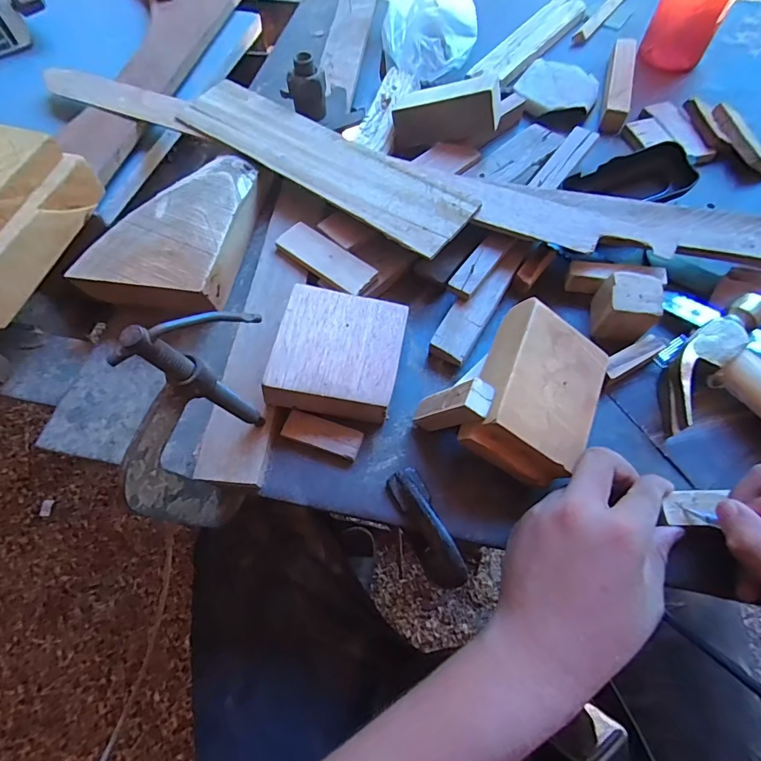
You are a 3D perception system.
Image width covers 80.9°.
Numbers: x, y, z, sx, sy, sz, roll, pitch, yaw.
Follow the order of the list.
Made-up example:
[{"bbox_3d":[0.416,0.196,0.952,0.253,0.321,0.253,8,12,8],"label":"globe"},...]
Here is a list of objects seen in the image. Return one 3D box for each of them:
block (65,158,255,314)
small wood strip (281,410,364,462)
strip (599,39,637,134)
[{"bbox_3d":[-0.175,-0.129,0.387,0.103,0.034,0.166,10,65,3],"label":"block"},{"bbox_3d":[-0.042,0.040,0.325,0.056,0.009,0.023,19,66,7],"label":"small wood strip"},{"bbox_3d":[0.268,-0.333,0.501,0.025,0.023,0.151,18,66,6],"label":"strip"}]

